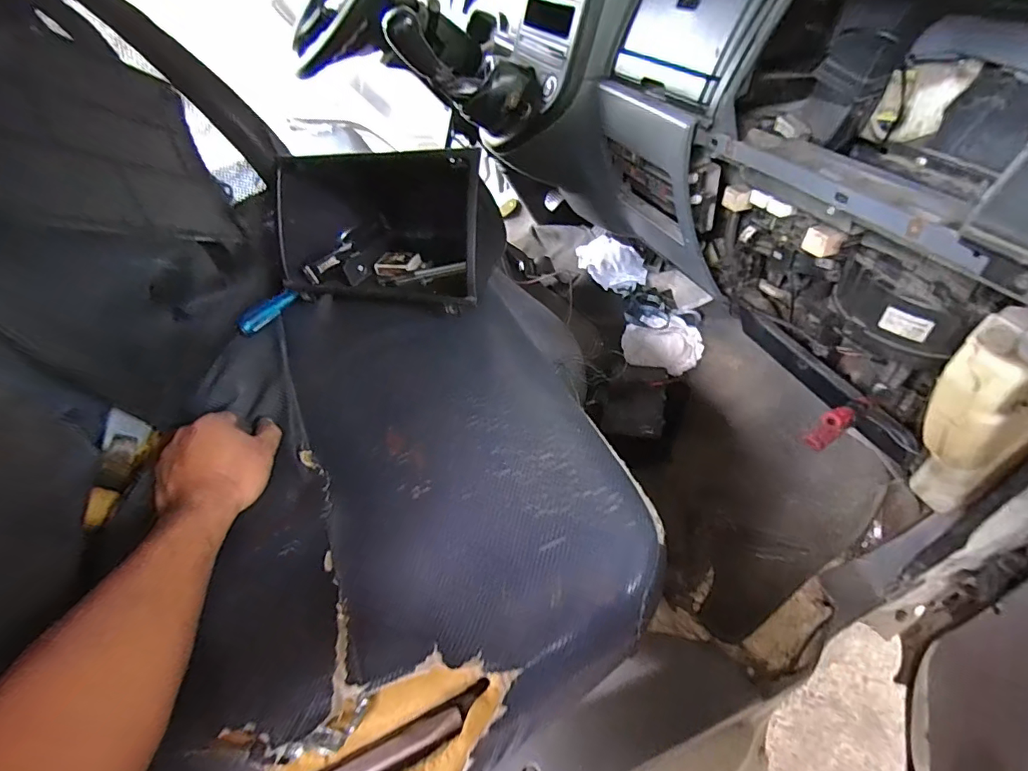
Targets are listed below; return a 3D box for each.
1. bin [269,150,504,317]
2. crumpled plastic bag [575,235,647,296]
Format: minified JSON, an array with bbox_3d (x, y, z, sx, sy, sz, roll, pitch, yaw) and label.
[{"bbox_3d":[-0.159,-0.196,0.639,0.293,0.183,0.141,14,49,18],"label":"bin"},{"bbox_3d":[0.227,-0.290,1.175,0.122,0.056,0.180,-33,51,-24],"label":"crumpled plastic bag"}]

